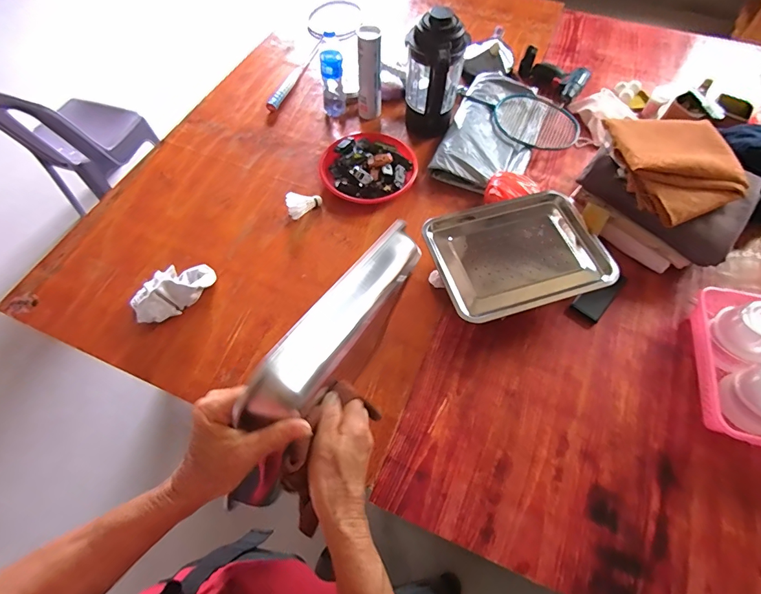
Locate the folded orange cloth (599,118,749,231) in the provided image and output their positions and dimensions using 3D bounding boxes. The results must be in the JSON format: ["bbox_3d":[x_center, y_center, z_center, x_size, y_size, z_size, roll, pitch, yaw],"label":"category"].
[{"bbox_3d":[0.630,-0.281,0.851,0.242,0.069,0.257,-3,62,-3],"label":"folded orange cloth"}]

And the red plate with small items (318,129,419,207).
[{"bbox_3d":[-0.031,-0.348,1.051,0.237,0.048,0.239,0,61,0],"label":"red plate with small items"}]

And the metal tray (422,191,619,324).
[{"bbox_3d":[0.284,-0.090,0.848,0.336,0.042,0.266,-15,62,-8],"label":"metal tray"}]

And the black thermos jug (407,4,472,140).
[{"bbox_3d":[0.135,-0.555,1.043,0.141,0.282,0.141,8,62,5],"label":"black thermos jug"}]

